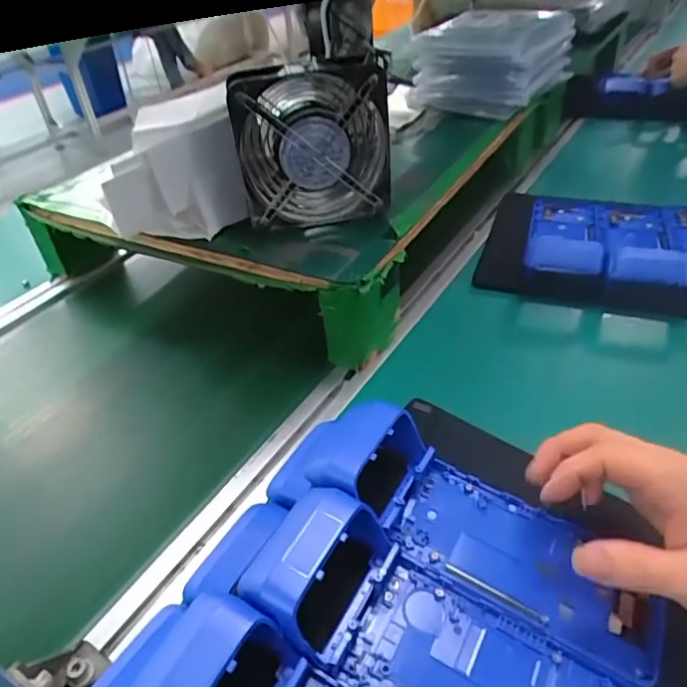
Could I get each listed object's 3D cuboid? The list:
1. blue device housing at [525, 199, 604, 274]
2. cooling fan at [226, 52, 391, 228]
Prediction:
[{"bbox_3d":[0.271,-0.143,0.687,0.083,0.035,0.217,10,32,14],"label":"blue device housing"},{"bbox_3d":[-0.028,-0.192,0.547,0.144,0.145,0.054,-6,38,2],"label":"cooling fan"}]

